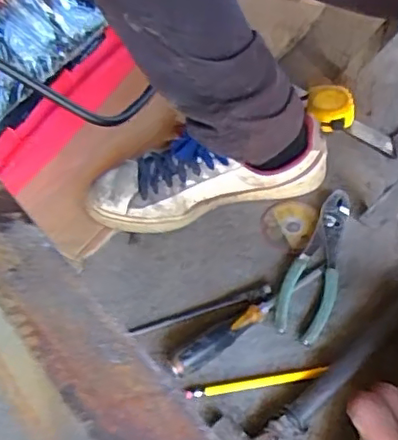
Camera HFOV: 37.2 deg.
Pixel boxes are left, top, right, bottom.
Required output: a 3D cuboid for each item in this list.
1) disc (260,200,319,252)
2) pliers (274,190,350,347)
[{"bbox_3d":[0.103,0.005,0.686,0.062,0.005,0.071,20,55,27],"label":"disc"},{"bbox_3d":[0.127,0.044,0.635,0.053,0.016,0.189,13,52,17],"label":"pliers"}]

